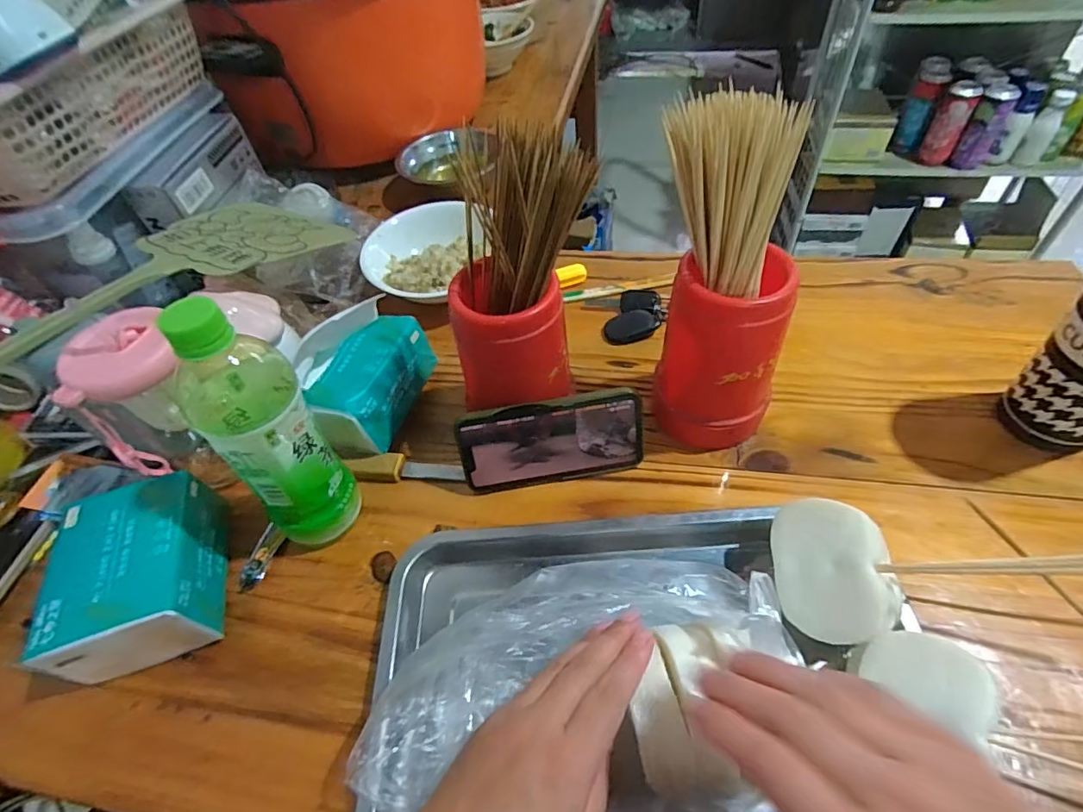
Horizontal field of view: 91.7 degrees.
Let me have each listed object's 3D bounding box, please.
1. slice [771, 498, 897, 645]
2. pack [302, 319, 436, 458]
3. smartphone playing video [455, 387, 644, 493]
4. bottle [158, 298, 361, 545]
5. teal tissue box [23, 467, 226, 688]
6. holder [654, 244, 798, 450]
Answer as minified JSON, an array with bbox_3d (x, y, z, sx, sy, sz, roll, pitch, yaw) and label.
[{"bbox_3d":[0.179,0.101,0.327,0.061,0.018,0.081,-12,69,32],"label":"slice"},{"bbox_3d":[-0.148,-0.021,0.466,0.056,0.067,0.133,16,56,17],"label":"pack"},{"bbox_3d":[0.010,0.030,0.424,0.144,0.076,0.006,-10,28,-2],"label":"smartphone playing video"},{"bbox_3d":[-0.189,0.022,0.358,0.065,0.212,0.070,26,60,23],"label":"bottle"},{"bbox_3d":[-0.295,0.124,0.389,0.095,0.069,0.122,-18,53,-7],"label":"teal tissue box"},{"bbox_3d":[0.138,-0.035,0.409,0.087,0.148,0.081,-3,53,4],"label":"holder"}]

